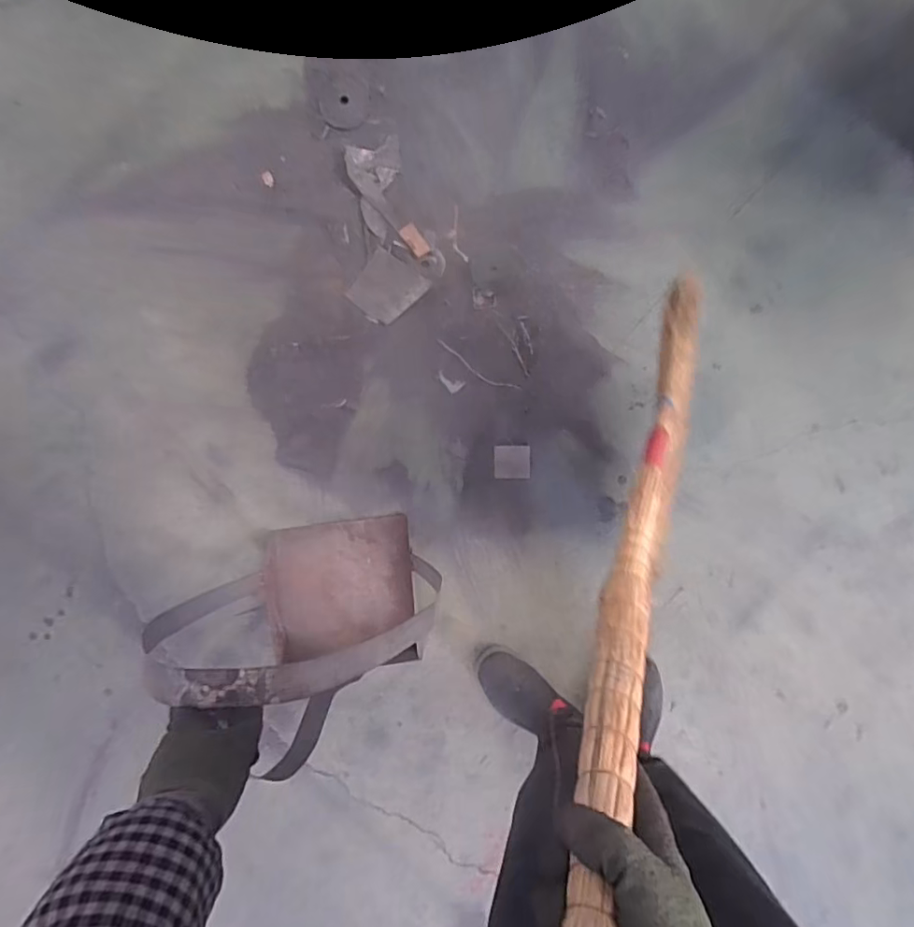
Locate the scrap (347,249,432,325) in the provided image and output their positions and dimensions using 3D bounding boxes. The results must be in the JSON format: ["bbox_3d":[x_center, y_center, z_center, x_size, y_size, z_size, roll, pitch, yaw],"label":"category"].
[{"bbox_3d":[-0.127,-0.321,1.003,0.113,0.010,0.112,35,91,0],"label":"scrap"}]

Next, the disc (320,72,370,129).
[{"bbox_3d":[-0.205,-0.663,0.995,0.088,0.010,0.092,0,91,0],"label":"disc"}]

